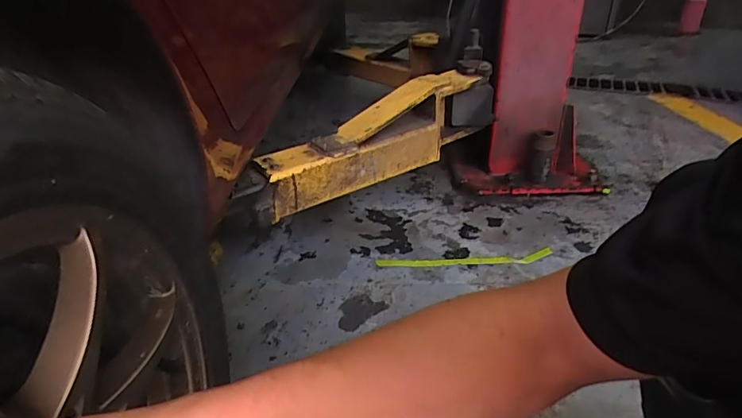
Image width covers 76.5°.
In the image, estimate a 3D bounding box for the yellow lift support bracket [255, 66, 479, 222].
[{"bbox_3d":[0.020,-0.146,1.047,0.559,0.181,0.088,-30,39,-18],"label":"yellow lift support bracket"}]

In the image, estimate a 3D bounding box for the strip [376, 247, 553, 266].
[{"bbox_3d":[0.209,0.111,1.030,0.387,0.008,0.043,-4,31,-3],"label":"strip"}]

